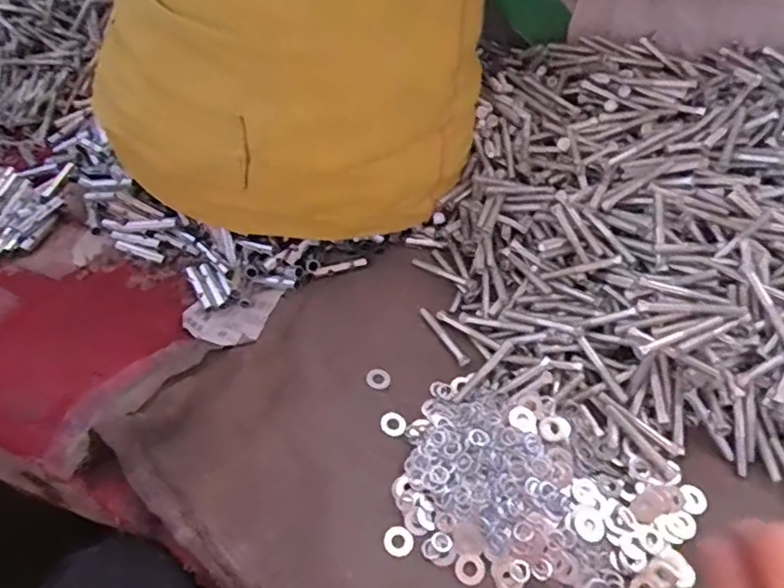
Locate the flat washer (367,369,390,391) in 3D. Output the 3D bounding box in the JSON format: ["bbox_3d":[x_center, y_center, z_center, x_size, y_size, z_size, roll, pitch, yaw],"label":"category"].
[{"bbox_3d":[-0.009,0.060,0.422,0.016,0.004,0.018,34,56,7],"label":"flat washer"}]

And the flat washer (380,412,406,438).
[{"bbox_3d":[0.001,0.088,0.401,0.017,0.004,0.017,4,57,-6],"label":"flat washer"}]

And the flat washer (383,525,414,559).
[{"bbox_3d":[0.004,0.147,0.354,0.017,0.004,0.016,-1,50,1],"label":"flat washer"}]

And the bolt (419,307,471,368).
[{"bbox_3d":[0.038,0.031,0.440,0.008,0.006,0.055,-27,55,-20],"label":"bolt"}]

